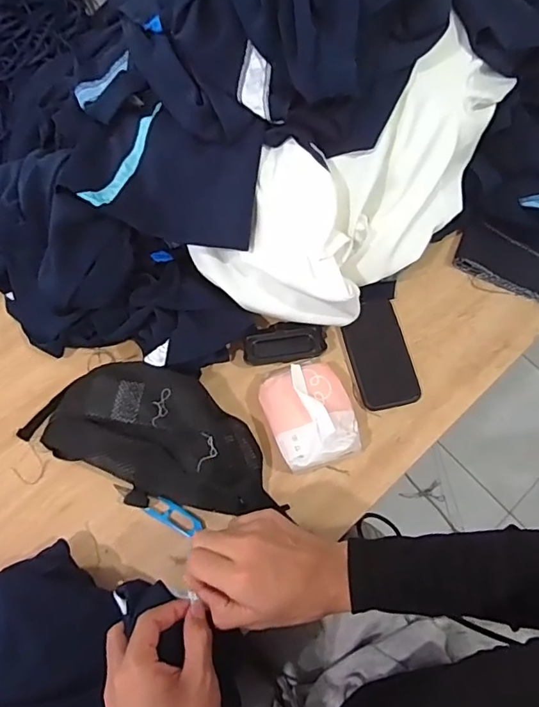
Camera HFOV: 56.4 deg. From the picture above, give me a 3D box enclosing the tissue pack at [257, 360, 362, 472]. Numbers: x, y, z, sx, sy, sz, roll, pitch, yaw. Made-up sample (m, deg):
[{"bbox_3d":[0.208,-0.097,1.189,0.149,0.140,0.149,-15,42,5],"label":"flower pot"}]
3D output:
[{"bbox_3d":[0.053,0.073,0.625,0.111,0.053,0.133,-16,70,-7],"label":"tissue pack"}]

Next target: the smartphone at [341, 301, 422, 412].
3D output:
[{"bbox_3d":[0.149,0.002,0.672,0.079,0.016,0.140,-13,76,-7],"label":"smartphone"}]

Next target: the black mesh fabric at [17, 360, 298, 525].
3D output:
[{"bbox_3d":[-0.145,0.094,0.608,0.304,0.067,0.145,16,69,5],"label":"black mesh fabric"}]

